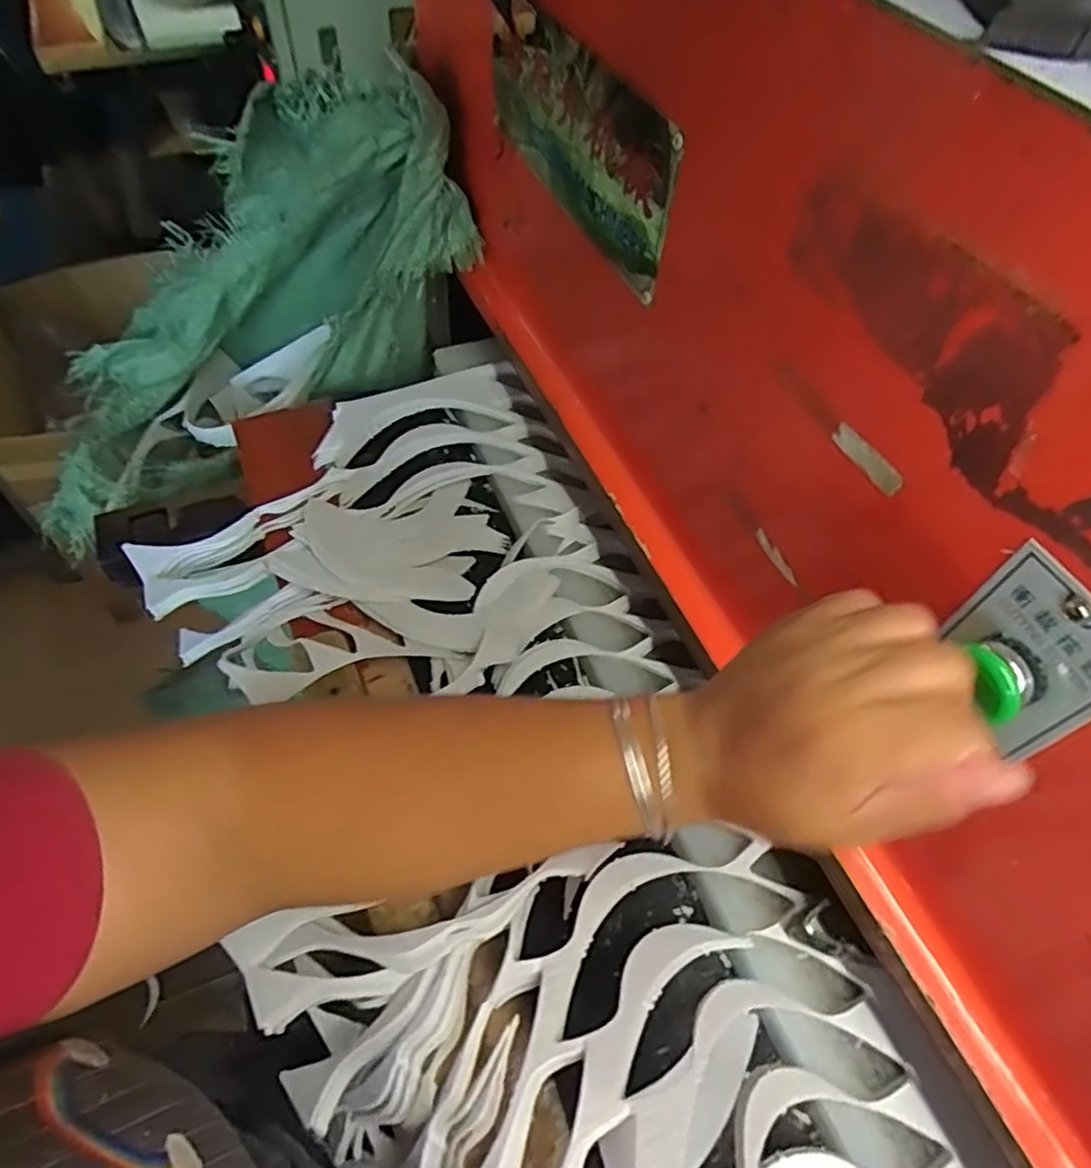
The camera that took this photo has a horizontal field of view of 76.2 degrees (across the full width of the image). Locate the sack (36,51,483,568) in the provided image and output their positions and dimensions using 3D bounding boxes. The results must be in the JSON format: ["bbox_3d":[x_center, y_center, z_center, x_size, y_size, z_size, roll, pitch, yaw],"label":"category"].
[{"bbox_3d":[-0.304,-0.263,0.746,0.565,0.226,0.227,-35,57,14],"label":"sack"}]

